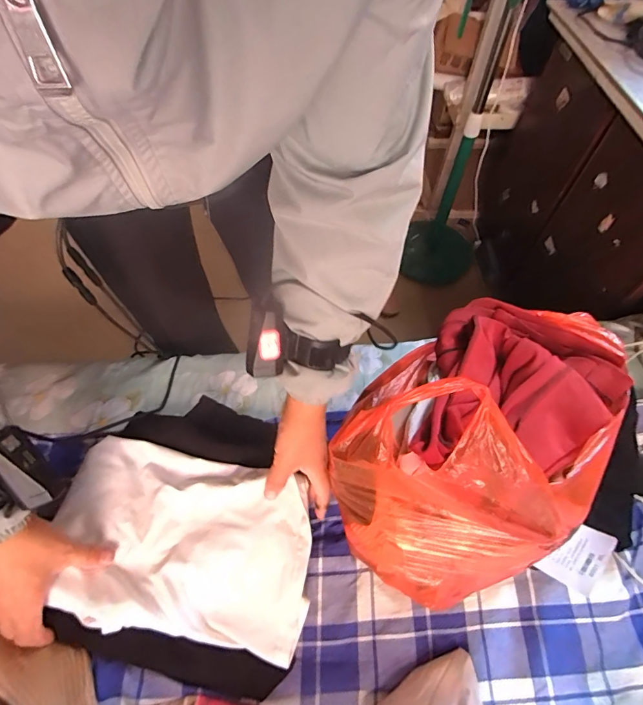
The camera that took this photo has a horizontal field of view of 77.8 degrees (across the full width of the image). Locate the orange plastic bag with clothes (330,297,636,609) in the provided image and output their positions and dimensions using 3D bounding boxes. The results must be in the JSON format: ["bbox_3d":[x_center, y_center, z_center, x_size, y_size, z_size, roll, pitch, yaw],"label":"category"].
[{"bbox_3d":[0.167,0.075,0.432,0.222,0.202,0.332,31,62,15],"label":"orange plastic bag with clothes"}]

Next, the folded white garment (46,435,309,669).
[{"bbox_3d":[-0.156,0.216,0.455,0.282,0.053,0.189,11,59,4],"label":"folded white garment"}]

